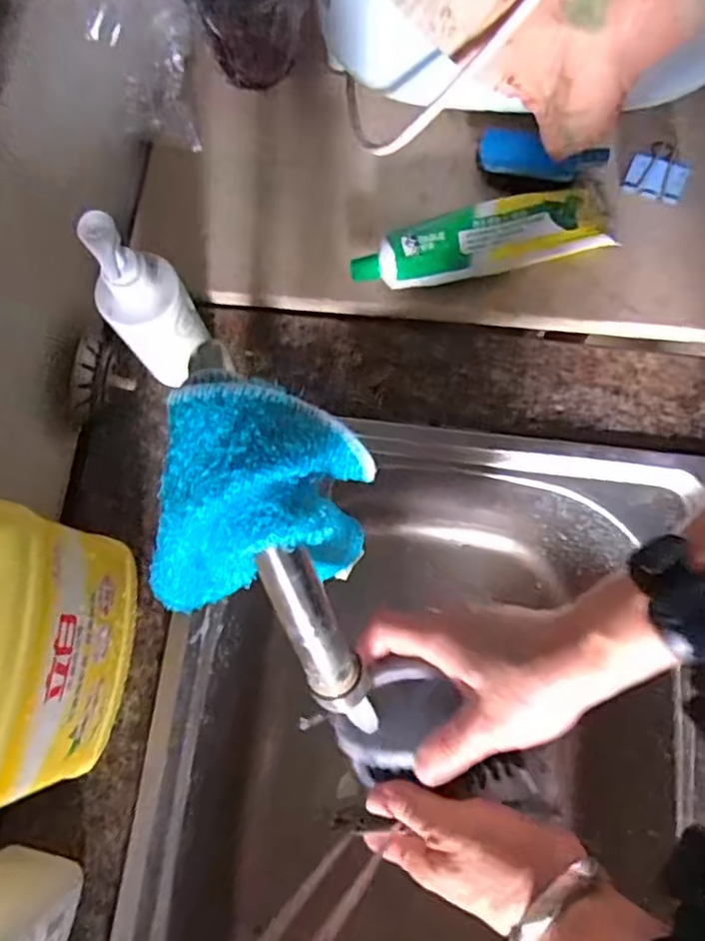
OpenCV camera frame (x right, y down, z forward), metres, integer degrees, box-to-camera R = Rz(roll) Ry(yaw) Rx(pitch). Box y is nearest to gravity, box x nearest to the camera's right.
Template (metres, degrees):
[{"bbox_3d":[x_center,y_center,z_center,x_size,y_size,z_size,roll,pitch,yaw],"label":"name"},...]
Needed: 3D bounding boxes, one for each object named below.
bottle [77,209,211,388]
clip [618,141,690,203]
[{"bbox_3d":[-0.130,-0.102,0.427,0.052,0.167,0.039,-30,77,-6],"label":"bottle"},{"bbox_3d":[0.235,-0.228,0.503,0.045,0.027,0.023,26,78,7],"label":"clip"}]

